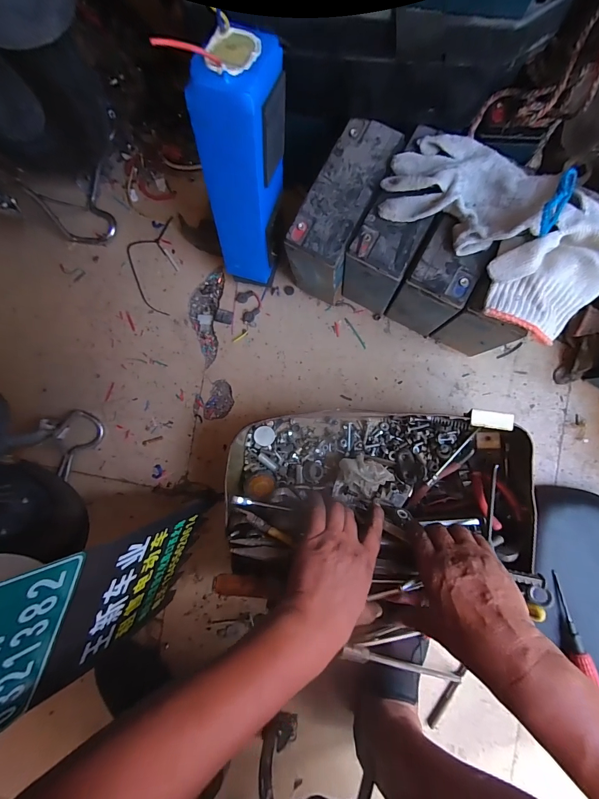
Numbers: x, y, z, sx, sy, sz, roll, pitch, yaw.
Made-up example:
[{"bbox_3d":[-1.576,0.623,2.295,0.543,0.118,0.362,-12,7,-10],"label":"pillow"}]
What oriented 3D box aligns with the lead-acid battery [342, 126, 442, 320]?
[{"bbox_3d":[0.132,-0.236,0.492,0.082,0.185,0.166,26,91,5],"label":"lead-acid battery"}]

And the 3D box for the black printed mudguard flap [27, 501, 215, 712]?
[{"bbox_3d":[-0.204,0.234,0.437,0.010,0.219,0.184,23,94,18],"label":"black printed mudguard flap"}]

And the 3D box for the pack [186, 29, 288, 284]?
[{"bbox_3d":[-0.061,-0.264,0.432,0.069,0.298,0.096,25,70,5],"label":"pack"}]

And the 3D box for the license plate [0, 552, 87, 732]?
[{"bbox_3d":[-0.253,0.224,0.288,0.004,0.097,0.179,24,94,22],"label":"license plate"}]

